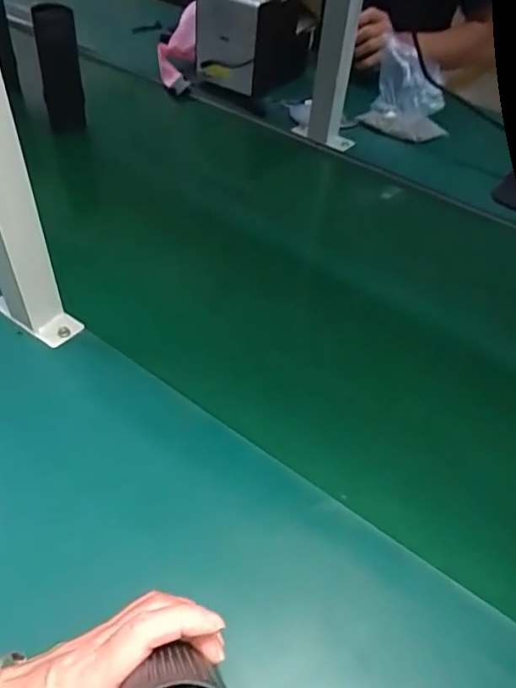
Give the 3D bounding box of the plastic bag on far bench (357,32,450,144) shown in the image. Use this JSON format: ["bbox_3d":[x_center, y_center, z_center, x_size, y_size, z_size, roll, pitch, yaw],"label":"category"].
[{"bbox_3d":[0.242,-0.406,0.864,0.129,0.124,0.068,33,52,23],"label":"plastic bag on far bench"}]

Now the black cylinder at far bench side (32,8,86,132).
[{"bbox_3d":[-0.296,-0.412,0.805,0.060,0.170,0.051,-11,49,-15],"label":"black cylinder at far bench side"}]

